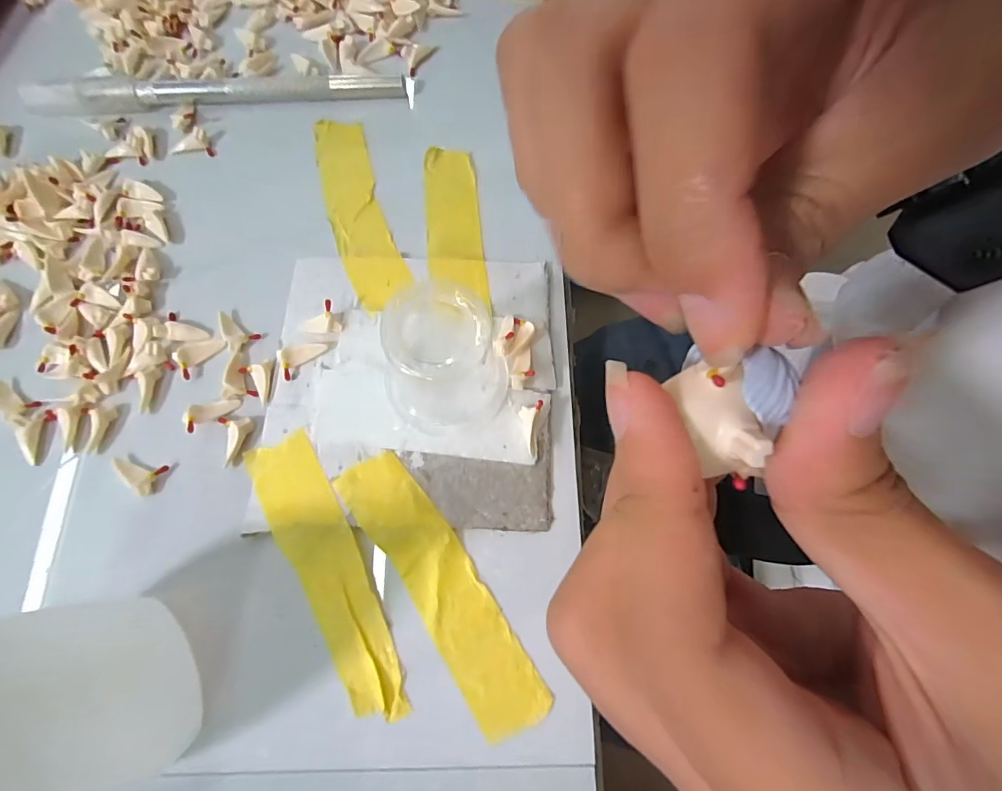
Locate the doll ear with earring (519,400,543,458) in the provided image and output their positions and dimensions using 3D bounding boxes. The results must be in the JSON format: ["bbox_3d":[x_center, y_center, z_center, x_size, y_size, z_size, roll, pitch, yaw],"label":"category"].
[{"bbox_3d":[0.008,0.010,0.141,0.006,0.009,0.017,9,73,2],"label":"doll ear with earring"}]

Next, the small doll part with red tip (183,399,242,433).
[{"bbox_3d":[-0.092,0.006,0.147,0.016,0.005,0.008,-23,73,-30],"label":"small doll part with red tip"}]

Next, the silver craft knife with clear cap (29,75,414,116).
[{"bbox_3d":[-0.112,-0.122,0.185,0.145,0.009,0.009,-5,72,-2],"label":"silver craft knife with clear cap"}]

